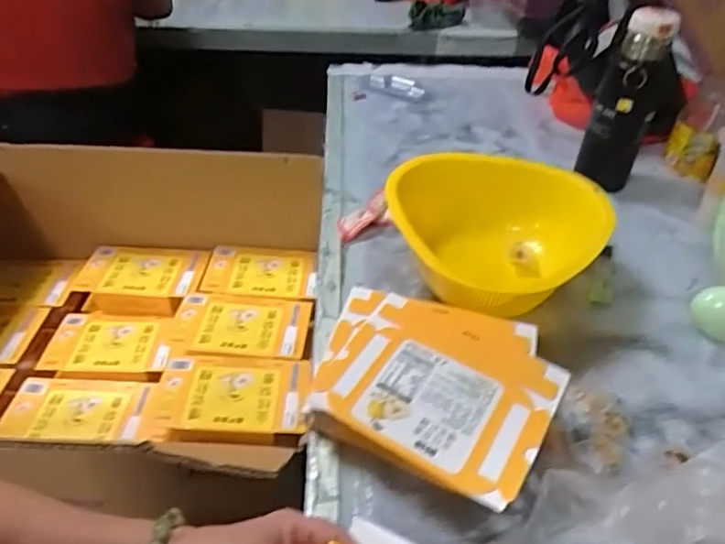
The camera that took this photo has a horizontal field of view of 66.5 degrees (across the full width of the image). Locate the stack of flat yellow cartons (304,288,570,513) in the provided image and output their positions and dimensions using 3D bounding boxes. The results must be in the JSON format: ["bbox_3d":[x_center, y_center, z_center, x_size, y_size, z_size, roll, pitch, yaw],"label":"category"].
[{"bbox_3d":[0.057,0.101,0.477,0.197,0.062,0.166,23,45,23],"label":"stack of flat yellow cartons"}]

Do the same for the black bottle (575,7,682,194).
[{"bbox_3d":[0.345,-0.214,0.727,0.081,0.224,0.059,18,43,19],"label":"black bottle"}]

